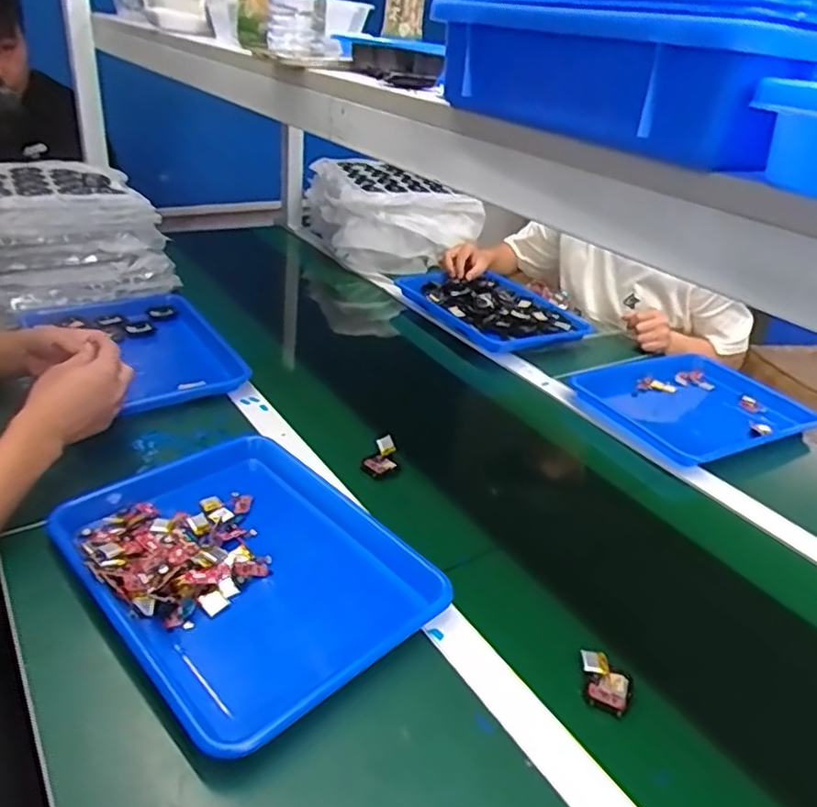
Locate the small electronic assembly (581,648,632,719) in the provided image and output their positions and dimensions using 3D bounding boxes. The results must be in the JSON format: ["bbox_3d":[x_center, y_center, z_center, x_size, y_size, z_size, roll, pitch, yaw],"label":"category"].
[{"bbox_3d":[0.165,0.234,0.545,0.047,0.016,0.044,24,35,26],"label":"small electronic assembly"}]

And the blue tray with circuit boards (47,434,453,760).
[{"bbox_3d":[-0.149,0.148,0.605,0.250,0.040,0.322,-20,40,-38],"label":"blue tray with circuit boards"}]

